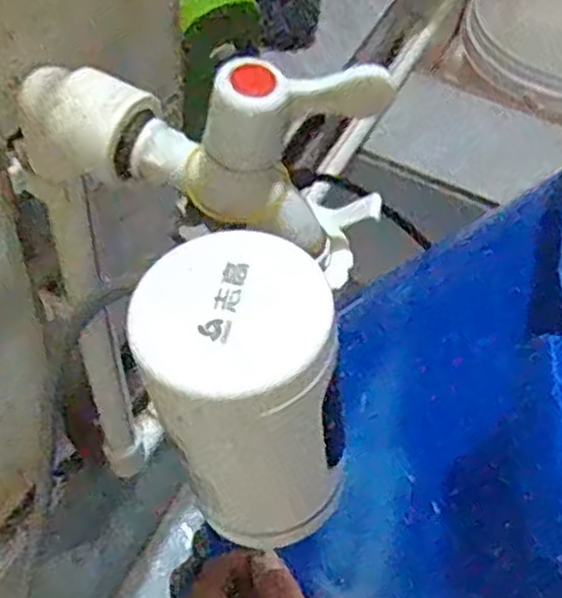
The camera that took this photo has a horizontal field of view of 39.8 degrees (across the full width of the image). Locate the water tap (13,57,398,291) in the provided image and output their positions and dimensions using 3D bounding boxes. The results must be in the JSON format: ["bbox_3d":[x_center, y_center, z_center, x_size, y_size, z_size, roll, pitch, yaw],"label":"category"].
[{"bbox_3d":[-0.029,-0.055,0.282,0.142,0.083,0.049,9,51,3],"label":"water tap"}]

